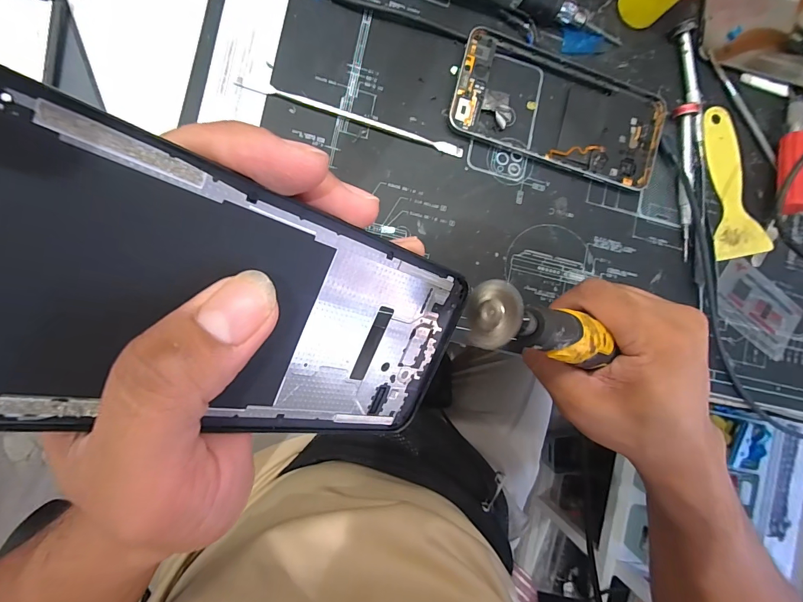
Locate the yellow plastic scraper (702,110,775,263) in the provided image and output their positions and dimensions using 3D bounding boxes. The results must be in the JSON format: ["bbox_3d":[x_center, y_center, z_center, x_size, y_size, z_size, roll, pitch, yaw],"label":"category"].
[{"bbox_3d":[0.268,-0.097,0.311,0.040,0.011,0.122,-8,90,-8],"label":"yellow plastic scraper"}]

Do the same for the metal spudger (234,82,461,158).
[{"bbox_3d":[-0.030,-0.127,0.267,0.154,0.005,0.007,14,87,-7],"label":"metal spudger"}]

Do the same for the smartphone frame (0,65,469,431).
[{"bbox_3d":[-0.043,0.006,0.116,0.162,0.004,0.073,18,99,-42],"label":"smartphone frame"}]

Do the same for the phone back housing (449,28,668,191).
[{"bbox_3d":[0.119,-0.140,0.288,0.162,0.008,0.075,14,87,-7],"label":"phone back housing"}]

